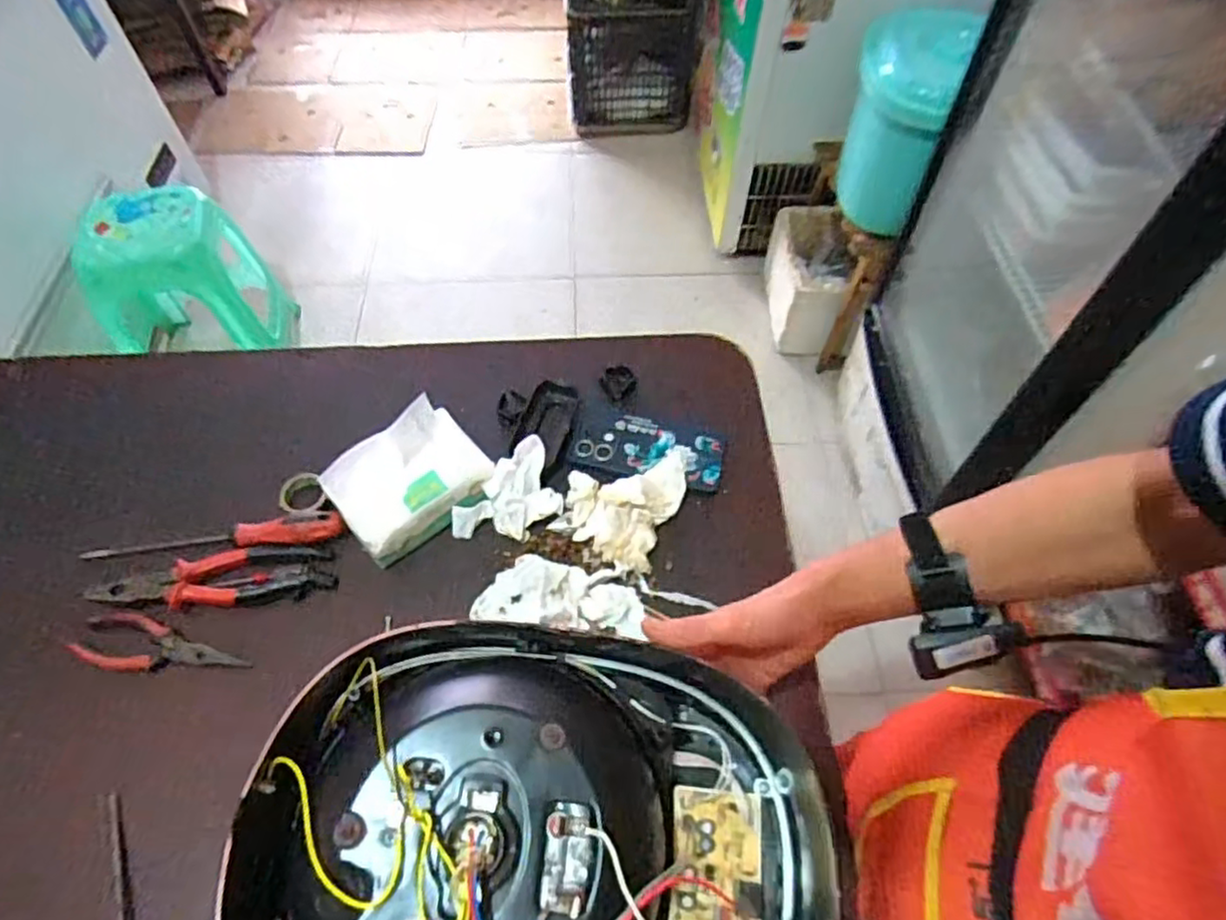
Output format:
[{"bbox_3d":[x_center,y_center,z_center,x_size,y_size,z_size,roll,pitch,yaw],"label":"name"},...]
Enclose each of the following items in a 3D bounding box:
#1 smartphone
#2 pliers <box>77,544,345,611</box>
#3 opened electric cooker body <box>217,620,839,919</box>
[{"bbox_3d":[0.036,-0.012,0.716,0.160,0.011,0.077,13,58,7],"label":"smartphone"},{"bbox_3d":[-0.373,0.111,0.637,0.209,0.019,0.054,-3,57,-3],"label":"pliers"},{"bbox_3d":[-0.017,0.253,0.422,0.346,0.161,0.282,13,58,7],"label":"opened electric cooker body"}]

